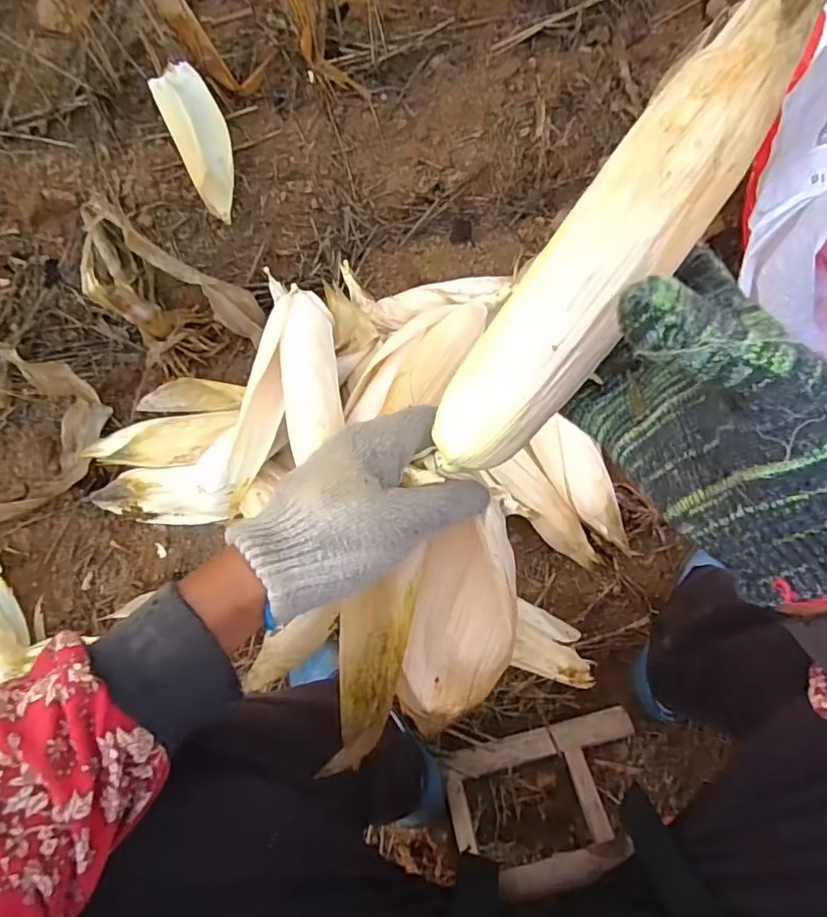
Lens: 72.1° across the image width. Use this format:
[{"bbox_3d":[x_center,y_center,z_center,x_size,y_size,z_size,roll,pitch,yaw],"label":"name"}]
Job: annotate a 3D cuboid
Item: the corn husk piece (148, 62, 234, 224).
[{"bbox_3d":[-0.297,-0.451,0.808,0.079,0.036,0.250,-26,78,2],"label":"corn husk piece"}]

